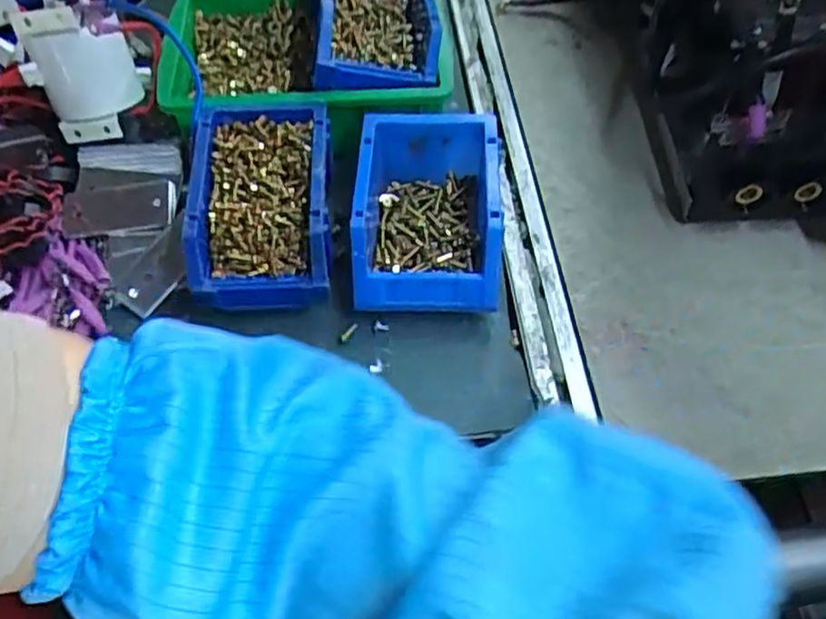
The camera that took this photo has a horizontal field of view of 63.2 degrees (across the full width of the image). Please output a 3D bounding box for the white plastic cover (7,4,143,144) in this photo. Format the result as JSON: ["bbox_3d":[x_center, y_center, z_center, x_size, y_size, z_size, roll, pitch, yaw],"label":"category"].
[{"bbox_3d":[-0.282,-0.203,0.571,0.086,0.098,0.053,-24,59,-12],"label":"white plastic cover"}]

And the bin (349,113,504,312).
[{"bbox_3d":[0.012,-0.080,0.527,0.112,0.063,0.157,1,55,2],"label":"bin"}]

